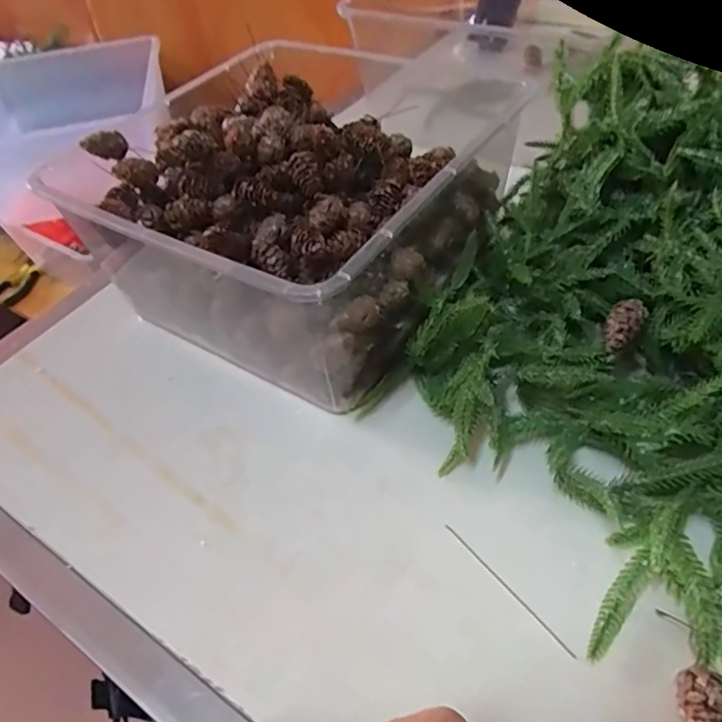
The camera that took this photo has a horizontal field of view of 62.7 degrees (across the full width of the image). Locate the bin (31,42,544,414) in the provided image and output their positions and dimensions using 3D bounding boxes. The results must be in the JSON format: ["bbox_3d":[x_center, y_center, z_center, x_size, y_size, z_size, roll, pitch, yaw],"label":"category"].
[{"bbox_3d":[-0.061,-0.122,0.510,0.307,0.156,0.276,22,53,28],"label":"bin"}]

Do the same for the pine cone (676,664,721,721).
[{"bbox_3d":[0.164,0.168,0.285,0.021,0.016,0.034,8,50,16],"label":"pine cone"}]

